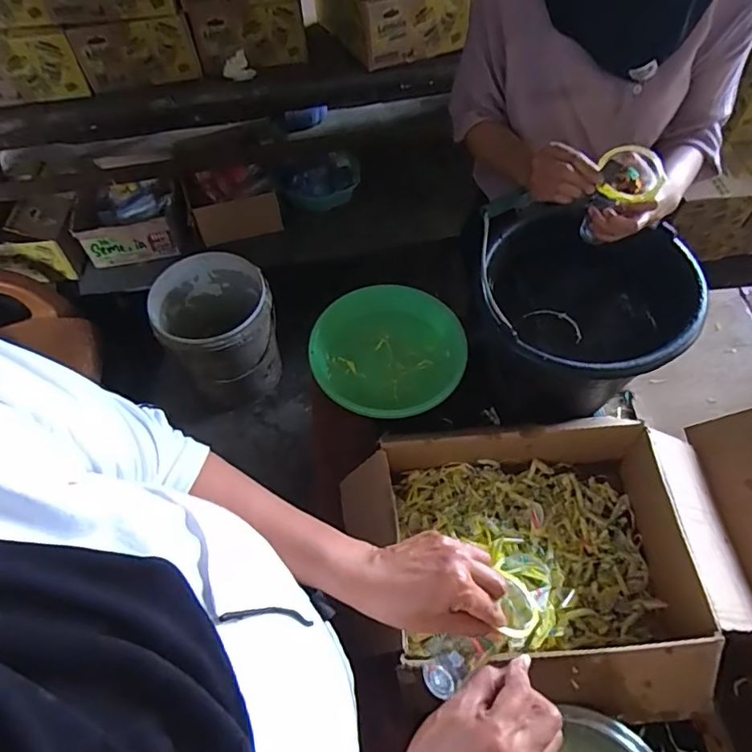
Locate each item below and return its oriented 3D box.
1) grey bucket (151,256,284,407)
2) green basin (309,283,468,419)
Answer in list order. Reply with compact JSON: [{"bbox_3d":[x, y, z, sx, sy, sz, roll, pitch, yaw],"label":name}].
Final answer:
[{"bbox_3d":[-0.435,-0.117,1.542,0.304,0.358,0.315,-21,61,-10],"label":"grey bucket"},{"bbox_3d":[0.014,-0.031,0.827,0.217,0.071,0.228,-1,59,1],"label":"green basin"}]

